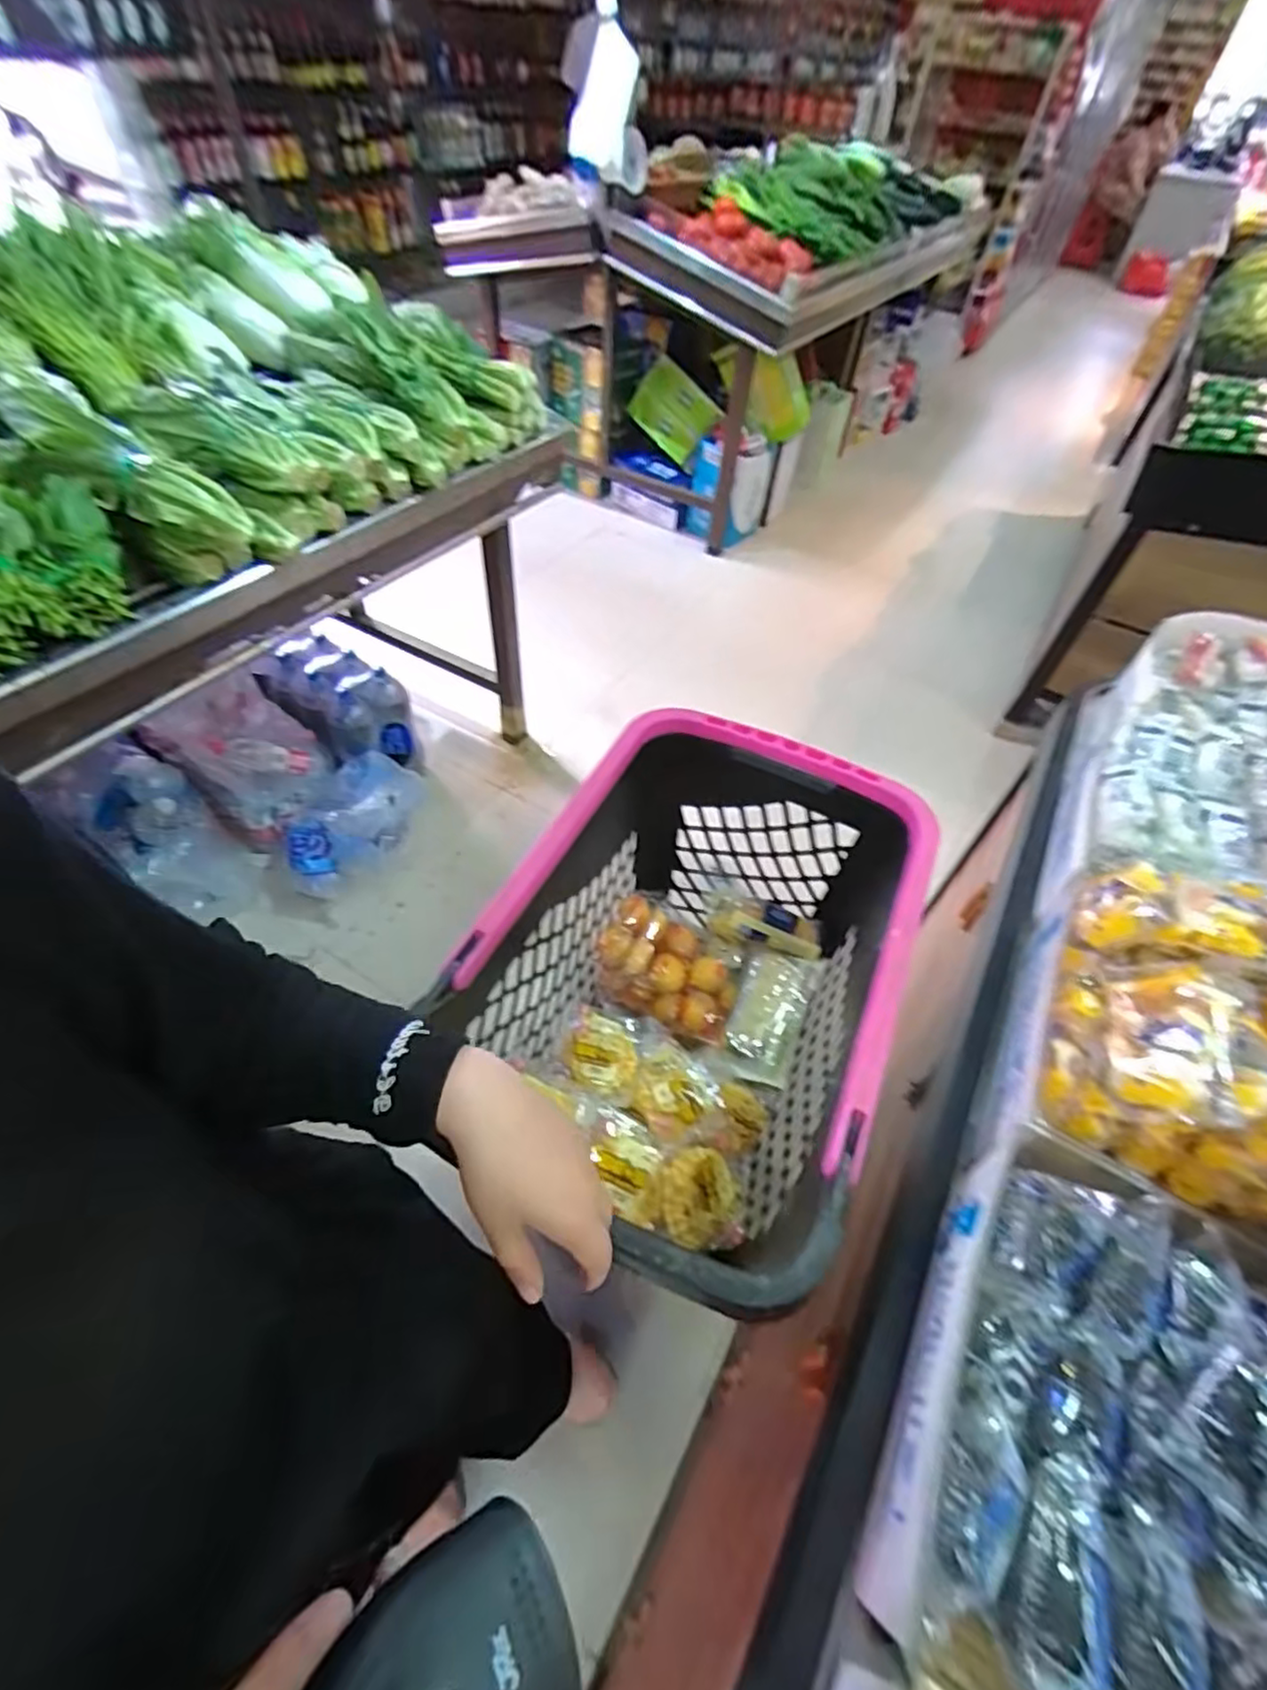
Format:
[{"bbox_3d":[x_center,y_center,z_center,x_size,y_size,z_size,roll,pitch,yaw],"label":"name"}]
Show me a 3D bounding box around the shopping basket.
[{"bbox_3d":[0.061,0.169,0.766,0.362,0.329,0.555,22,52,13],"label":"shopping basket"}]

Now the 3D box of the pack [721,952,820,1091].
[{"bbox_3d":[0.173,0.221,0.874,0.091,0.038,0.187,19,51,10],"label":"pack"}]

